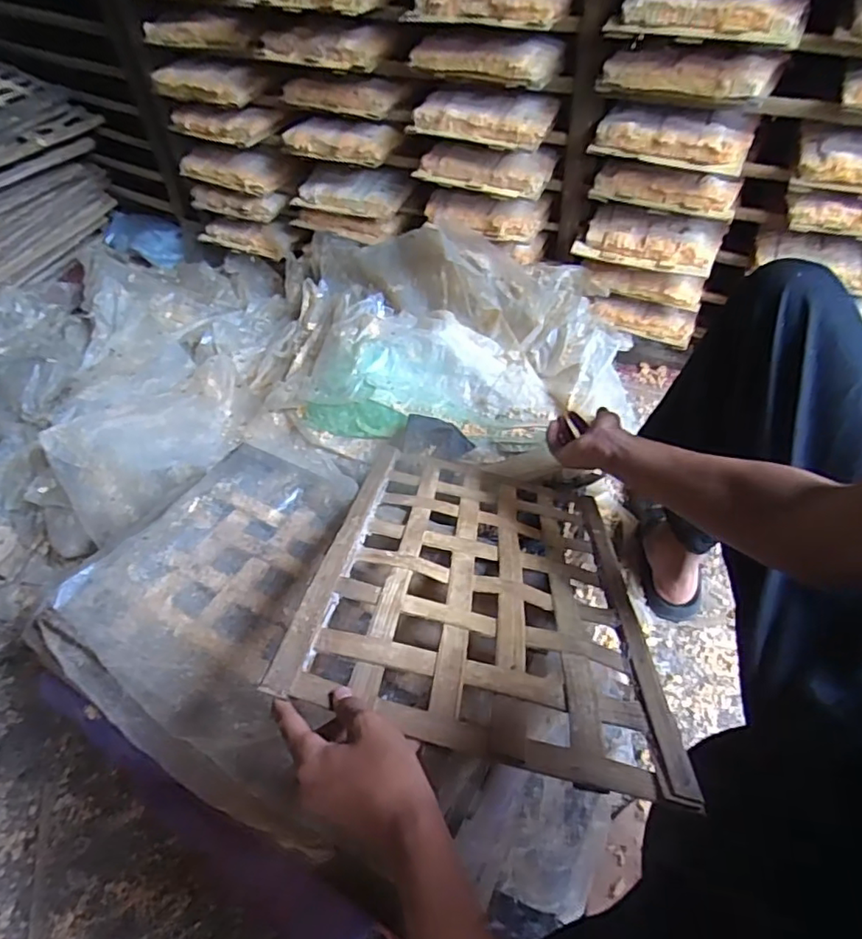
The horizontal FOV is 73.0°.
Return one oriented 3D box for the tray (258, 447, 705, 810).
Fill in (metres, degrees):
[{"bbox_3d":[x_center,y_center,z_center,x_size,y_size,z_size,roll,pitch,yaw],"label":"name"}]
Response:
[{"bbox_3d":[0.060,0.106,0.658,0.325,0.013,0.520,13,24,2],"label":"tray"}]

